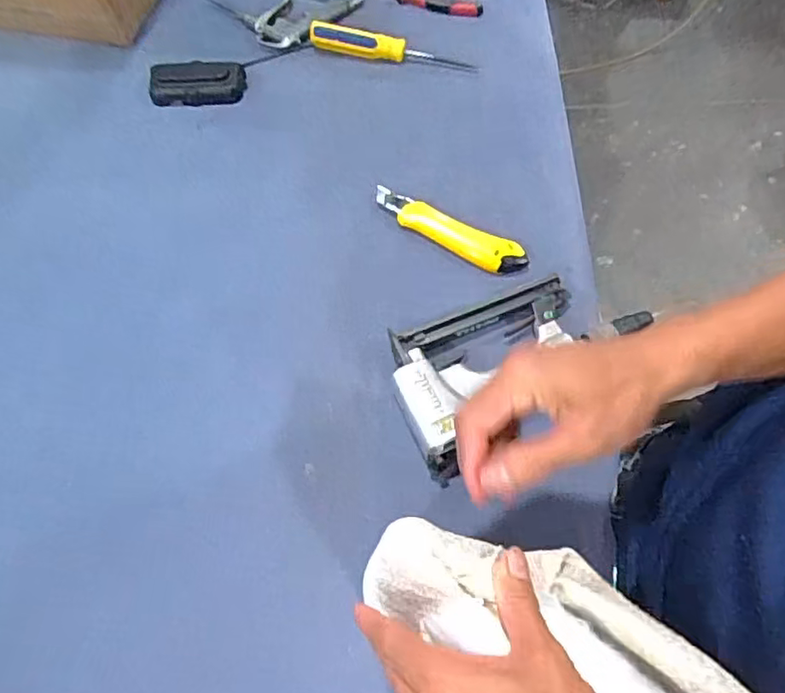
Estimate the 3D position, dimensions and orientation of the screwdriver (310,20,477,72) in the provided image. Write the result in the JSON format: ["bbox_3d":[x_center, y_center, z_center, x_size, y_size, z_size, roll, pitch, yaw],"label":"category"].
[{"bbox_3d":[-0.003,-0.354,0.721,0.194,0.030,0.024,12,68,7],"label":"screwdriver"}]

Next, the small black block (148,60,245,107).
[{"bbox_3d":[-0.228,-0.306,0.705,0.109,0.014,0.055,-5,67,0],"label":"small black block"}]

